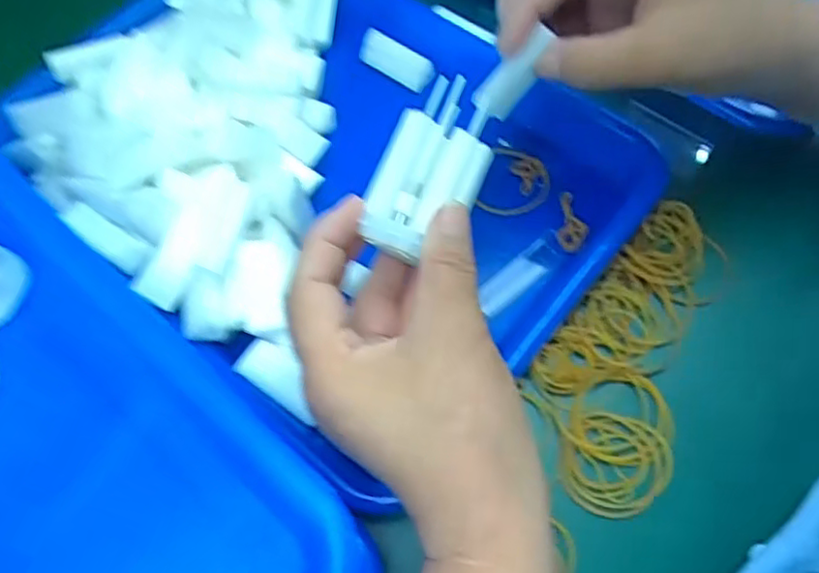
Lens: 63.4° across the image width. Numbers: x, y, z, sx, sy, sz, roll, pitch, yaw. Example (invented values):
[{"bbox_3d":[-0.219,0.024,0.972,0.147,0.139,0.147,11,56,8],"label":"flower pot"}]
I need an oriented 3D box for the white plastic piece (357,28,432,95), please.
[{"bbox_3d":[-0.009,-0.137,0.403,0.051,0.022,0.004,34,40,14],"label":"white plastic piece"}]

